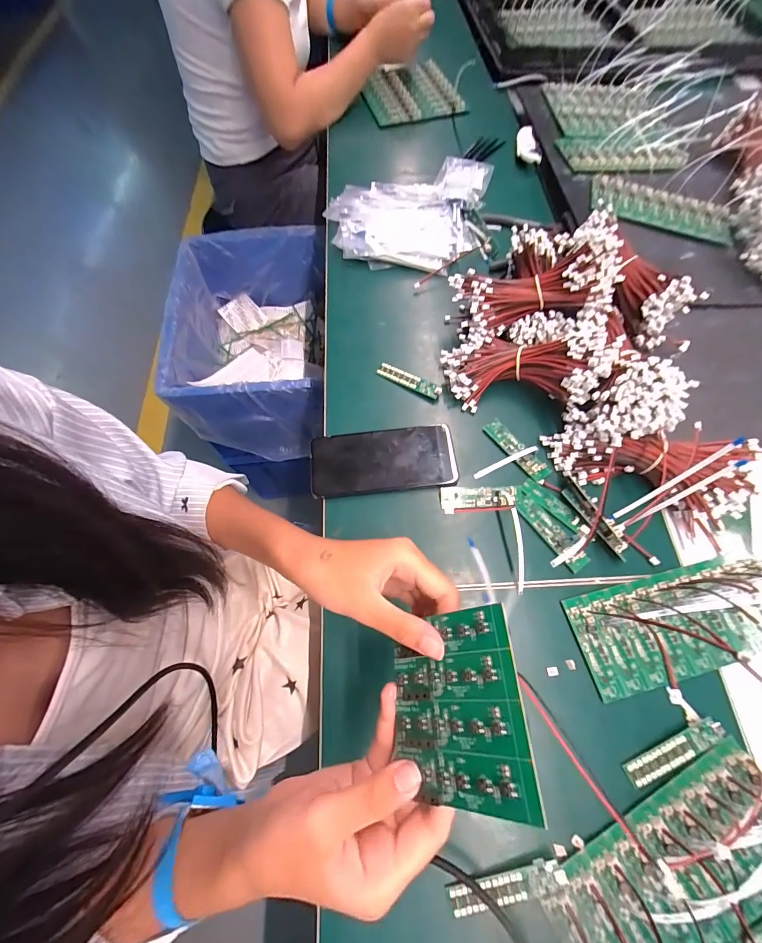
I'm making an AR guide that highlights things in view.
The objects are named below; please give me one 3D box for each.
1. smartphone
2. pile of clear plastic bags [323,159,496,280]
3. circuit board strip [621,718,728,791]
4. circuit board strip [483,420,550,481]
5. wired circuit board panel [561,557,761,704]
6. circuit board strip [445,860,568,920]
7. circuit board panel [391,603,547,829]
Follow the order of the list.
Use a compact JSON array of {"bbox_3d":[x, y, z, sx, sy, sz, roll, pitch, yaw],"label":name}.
[{"bbox_3d":[0.003,-0.013,0.385,0.153,0.014,0.070,-5,67,-2],"label":"smartphone"},{"bbox_3d":[0.040,-0.404,0.542,0.216,0.033,0.260,12,68,5],"label":"pile of clear plastic bags"},{"bbox_3d":[0.237,0.226,0.288,0.086,0.009,0.019,-26,70,-10],"label":"circuit board strip"},{"bbox_3d":[0.149,-0.024,0.394,0.023,0.009,0.083,-36,72,-13],"label":"circuit board strip"},{"bbox_3d":[0.268,0.134,0.320,0.185,0.017,0.083,-14,68,-5],"label":"wired circuit board panel"},{"bbox_3d":[0.091,0.303,0.260,0.085,0.008,0.018,-12,68,-5],"label":"circuit board strip"},{"bbox_3d":[0.038,0.124,0.194,0.080,0.004,0.086,-29,50,37],"label":"circuit board panel"}]

